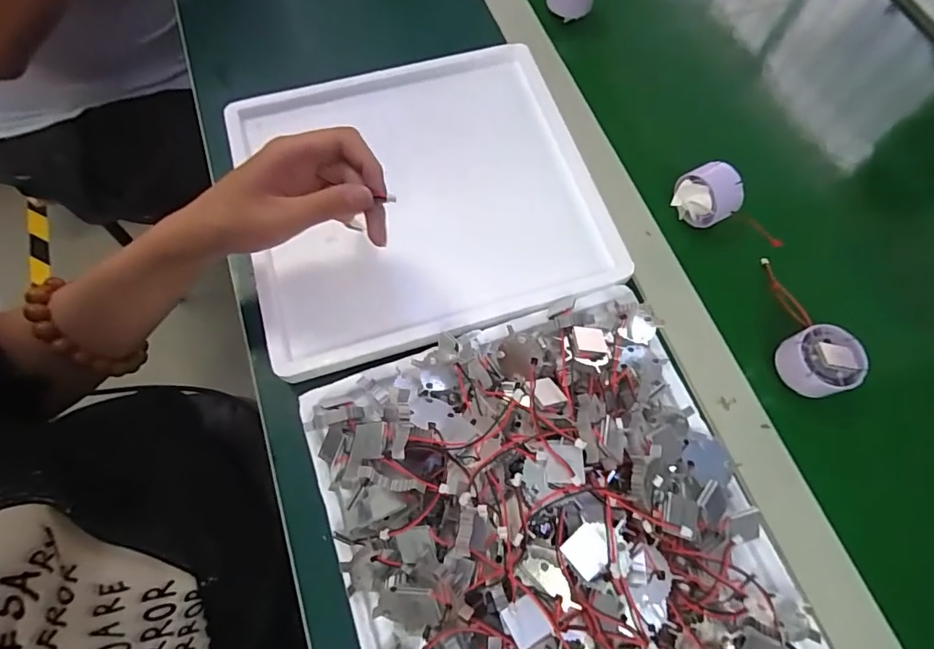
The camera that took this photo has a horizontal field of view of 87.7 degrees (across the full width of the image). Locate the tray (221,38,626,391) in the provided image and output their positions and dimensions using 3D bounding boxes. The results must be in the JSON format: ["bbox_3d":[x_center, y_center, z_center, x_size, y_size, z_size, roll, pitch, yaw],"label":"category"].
[{"bbox_3d":[-0.039,-0.107,0.404,0.279,0.031,0.256,-16,68,-9],"label":"tray"}]

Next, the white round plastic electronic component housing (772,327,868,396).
[{"bbox_3d":[0.254,0.025,0.345,0.045,0.037,0.046,1,69,-2],"label":"white round plastic electronic component housing"}]

